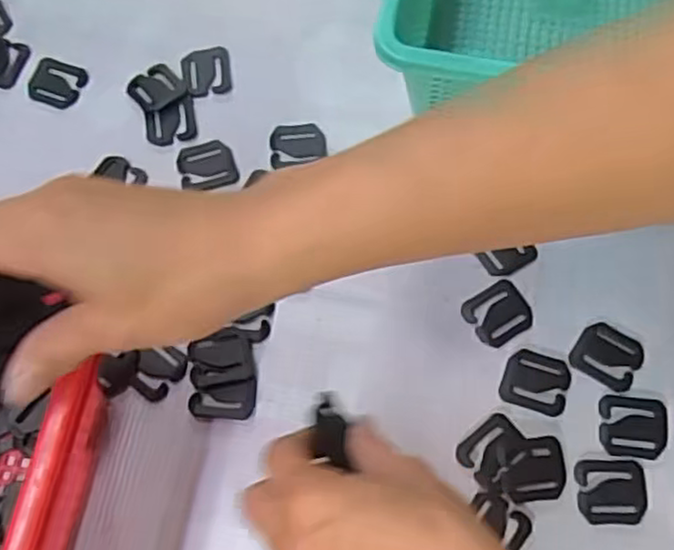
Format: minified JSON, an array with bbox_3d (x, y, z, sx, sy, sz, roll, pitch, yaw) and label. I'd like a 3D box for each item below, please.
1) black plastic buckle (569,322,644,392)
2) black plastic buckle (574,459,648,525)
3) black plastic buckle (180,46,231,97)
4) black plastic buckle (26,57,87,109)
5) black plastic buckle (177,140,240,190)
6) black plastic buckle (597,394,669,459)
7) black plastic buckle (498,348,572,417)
[{"bbox_3d":[0.166,0.048,0.426,0.038,0.004,0.035,29,73,11],"label":"black plastic buckle"},{"bbox_3d":[0.158,0.124,0.399,0.039,0.004,0.035,0,70,1],"label":"black plastic buckle"},{"bbox_3d":[-0.095,-0.147,0.505,0.034,0.004,0.039,-10,70,-3],"label":"black plastic buckle"},{"bbox_3d":[-0.204,-0.139,0.506,0.038,0.005,0.038,19,71,8],"label":"black plastic buckle"},{"bbox_3d":[-0.090,-0.076,0.483,0.038,0.004,0.034,-16,70,-5],"label":"black plastic buckle"},{"bbox_3d":[0.175,0.089,0.411,0.039,0.004,0.036,6,70,4],"label":"black plastic buckle"},{"bbox_3d":[0.120,0.064,0.423,0.040,0.004,0.036,17,71,7],"label":"black plastic buckle"}]

